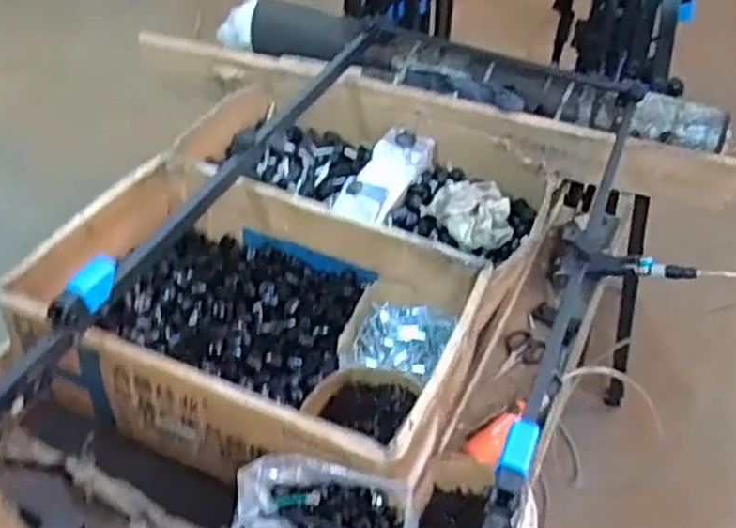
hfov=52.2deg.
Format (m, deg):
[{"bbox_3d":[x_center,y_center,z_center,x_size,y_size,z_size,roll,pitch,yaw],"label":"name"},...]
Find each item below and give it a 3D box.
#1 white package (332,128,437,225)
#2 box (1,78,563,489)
[{"bbox_3d":[0.028,-0.146,1.254,0.104,0.046,0.225,26,61,22],"label":"white package"},{"bbox_3d":[-0.083,-0.030,1.094,0.577,0.183,0.729,19,45,16],"label":"box"}]

